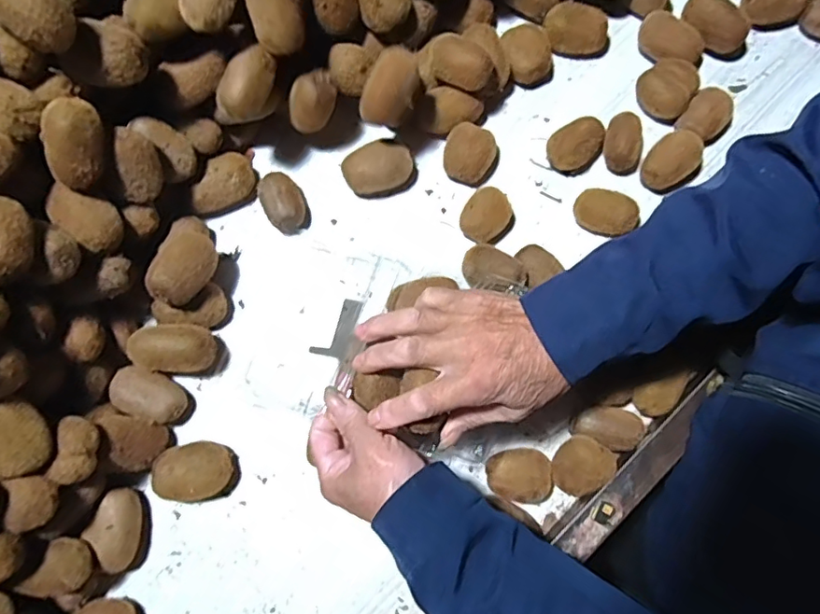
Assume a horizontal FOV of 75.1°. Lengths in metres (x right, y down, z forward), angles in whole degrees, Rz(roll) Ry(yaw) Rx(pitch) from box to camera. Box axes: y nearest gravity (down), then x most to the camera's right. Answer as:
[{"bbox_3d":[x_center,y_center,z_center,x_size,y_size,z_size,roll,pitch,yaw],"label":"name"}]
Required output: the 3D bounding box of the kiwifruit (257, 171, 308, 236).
[{"bbox_3d":[-0.126,-0.105,0.532,0.040,0.032,0.056,-29,81,-5],"label":"kiwifruit"}]

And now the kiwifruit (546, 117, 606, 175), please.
[{"bbox_3d":[0.169,-0.161,0.538,0.067,0.036,0.045,-35,81,-6],"label":"kiwifruit"}]

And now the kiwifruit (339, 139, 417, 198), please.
[{"bbox_3d":[-0.031,-0.137,0.537,0.070,0.034,0.047,-5,80,-1],"label":"kiwifruit"}]

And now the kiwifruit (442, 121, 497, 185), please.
[{"bbox_3d":[0.058,-0.154,0.537,0.050,0.035,0.053,0,80,0],"label":"kiwifruit"}]

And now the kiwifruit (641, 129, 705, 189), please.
[{"bbox_3d":[0.261,-0.146,0.532,0.061,0.037,0.042,-38,82,-6],"label":"kiwifruit"}]

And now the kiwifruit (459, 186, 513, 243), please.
[{"bbox_3d":[0.074,-0.088,0.527,0.048,0.036,0.050,0,80,0],"label":"kiwifruit"}]

